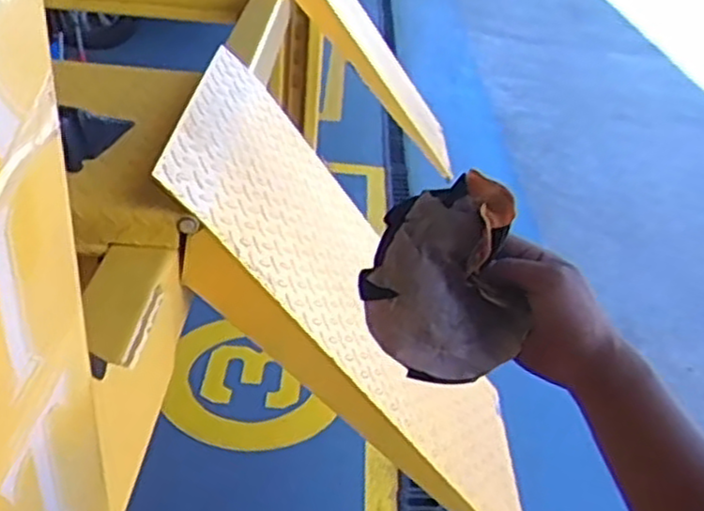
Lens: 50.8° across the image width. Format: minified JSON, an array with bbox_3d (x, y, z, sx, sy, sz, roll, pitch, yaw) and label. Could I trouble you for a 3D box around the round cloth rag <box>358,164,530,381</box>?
[{"bbox_3d":[0.072,0.022,0.599,0.124,0.156,0.043,-8,1,2],"label":"round cloth rag"}]

